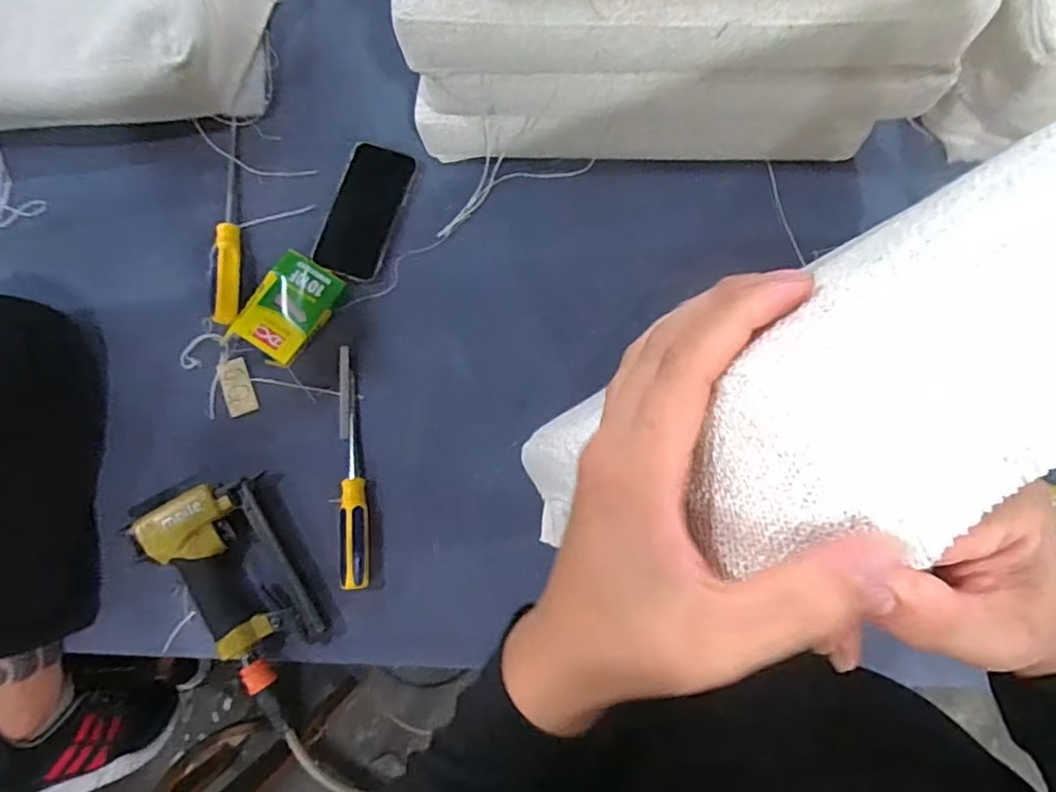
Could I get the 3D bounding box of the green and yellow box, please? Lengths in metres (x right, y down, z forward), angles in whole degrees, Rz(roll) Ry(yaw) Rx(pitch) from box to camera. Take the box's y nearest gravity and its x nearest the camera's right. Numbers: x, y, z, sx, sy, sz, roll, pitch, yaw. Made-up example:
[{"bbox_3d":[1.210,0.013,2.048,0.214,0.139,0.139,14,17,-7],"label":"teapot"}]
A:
[{"bbox_3d":[-0.260,-0.093,0.669,0.084,0.025,0.119,35,82,7],"label":"green and yellow box"}]

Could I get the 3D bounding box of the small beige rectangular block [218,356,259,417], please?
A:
[{"bbox_3d":[-0.316,-0.010,0.678,0.031,0.004,0.063,-19,80,-2],"label":"small beige rectangular block"}]

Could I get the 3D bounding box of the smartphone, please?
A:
[{"bbox_3d":[-0.184,-0.210,0.701,0.079,0.013,0.163,13,80,3],"label":"smartphone"}]

